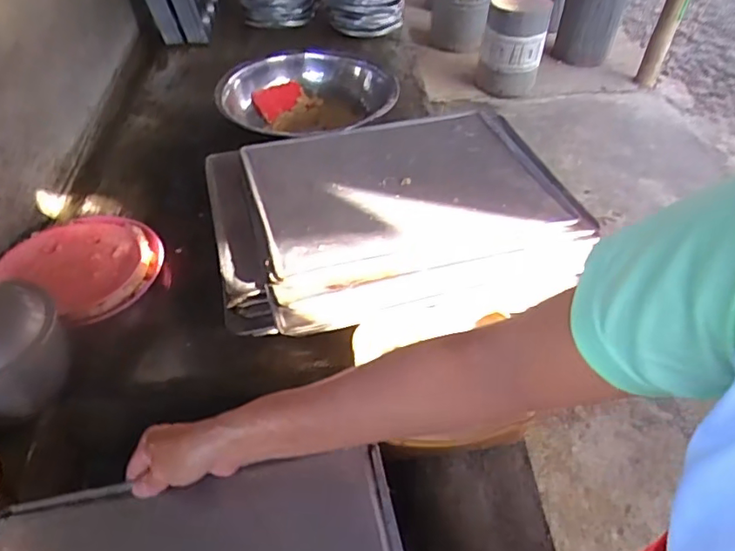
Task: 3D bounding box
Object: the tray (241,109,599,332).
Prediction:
[{"bbox_3d":[0.060,-0.118,0.834,0.447,0.034,0.388,-13,47,-12],"label":"tray"}]

